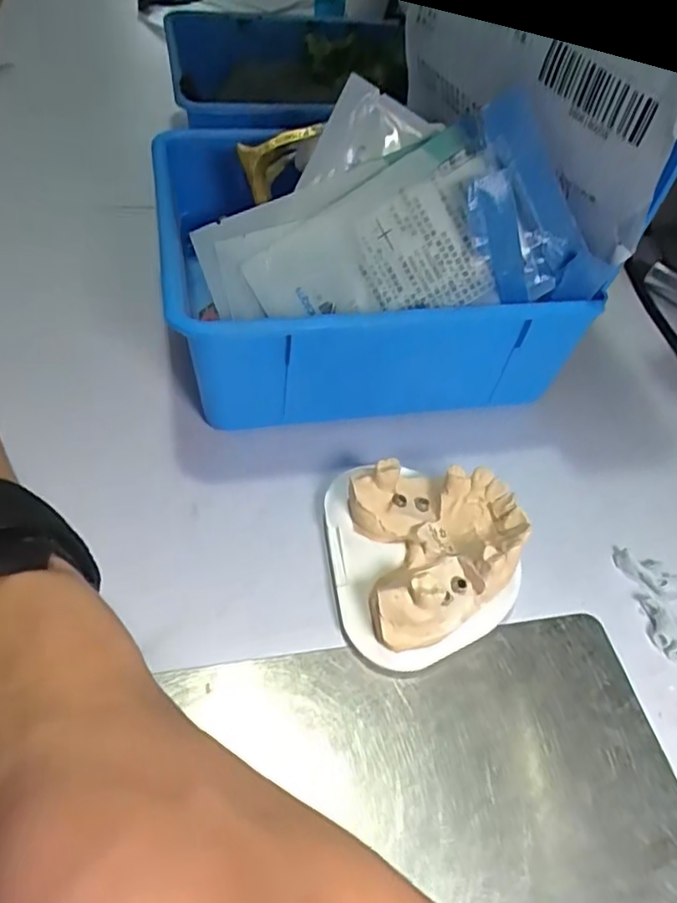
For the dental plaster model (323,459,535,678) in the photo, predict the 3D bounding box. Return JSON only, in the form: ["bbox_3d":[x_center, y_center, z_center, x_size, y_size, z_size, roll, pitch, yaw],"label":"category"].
[{"bbox_3d":[0.029,0.034,0.217,0.059,0.035,0.064,-2,49,-8],"label":"dental plaster model"}]

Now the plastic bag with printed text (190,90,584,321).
[{"bbox_3d":[0.016,-0.075,0.242,0.132,0.063,0.015,-15,21,15],"label":"plastic bag with printed text"}]

